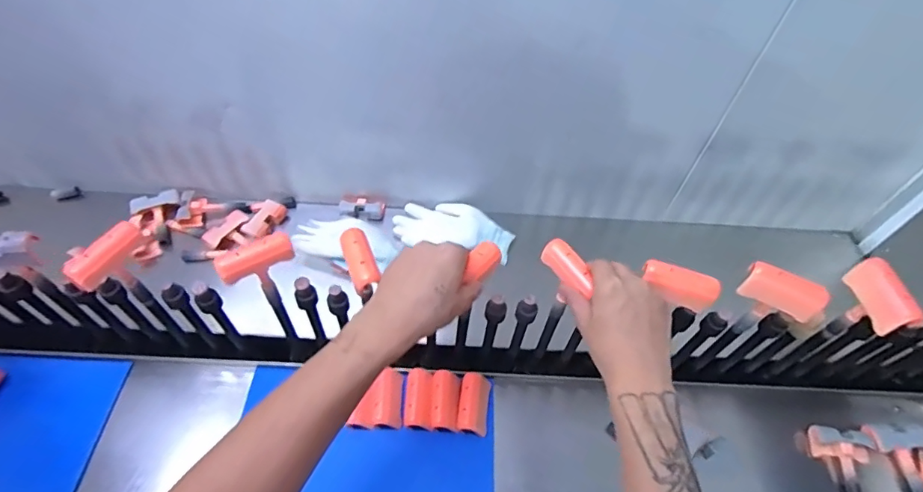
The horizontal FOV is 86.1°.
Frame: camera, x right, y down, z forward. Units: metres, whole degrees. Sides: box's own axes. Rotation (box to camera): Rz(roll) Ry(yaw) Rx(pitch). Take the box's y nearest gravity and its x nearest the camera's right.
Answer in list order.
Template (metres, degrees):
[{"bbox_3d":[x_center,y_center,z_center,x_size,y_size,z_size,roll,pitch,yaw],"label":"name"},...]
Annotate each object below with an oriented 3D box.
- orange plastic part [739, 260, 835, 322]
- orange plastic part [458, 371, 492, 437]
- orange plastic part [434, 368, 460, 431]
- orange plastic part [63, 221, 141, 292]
[{"bbox_3d":[0.347,0.049,0.534,0.075,0.042,0.025,33,60,19],"label":"orange plastic part"},{"bbox_3d":[0.018,0.213,0.671,0.040,0.022,0.078,7,55,3],"label":"orange plastic part"},{"bbox_3d":[-0.020,0.206,0.666,0.034,0.013,0.079,1,55,-2],"label":"orange plastic part"},{"bbox_3d":[-0.368,0.009,0.511,0.027,0.025,0.075,26,58,15],"label":"orange plastic part"}]

